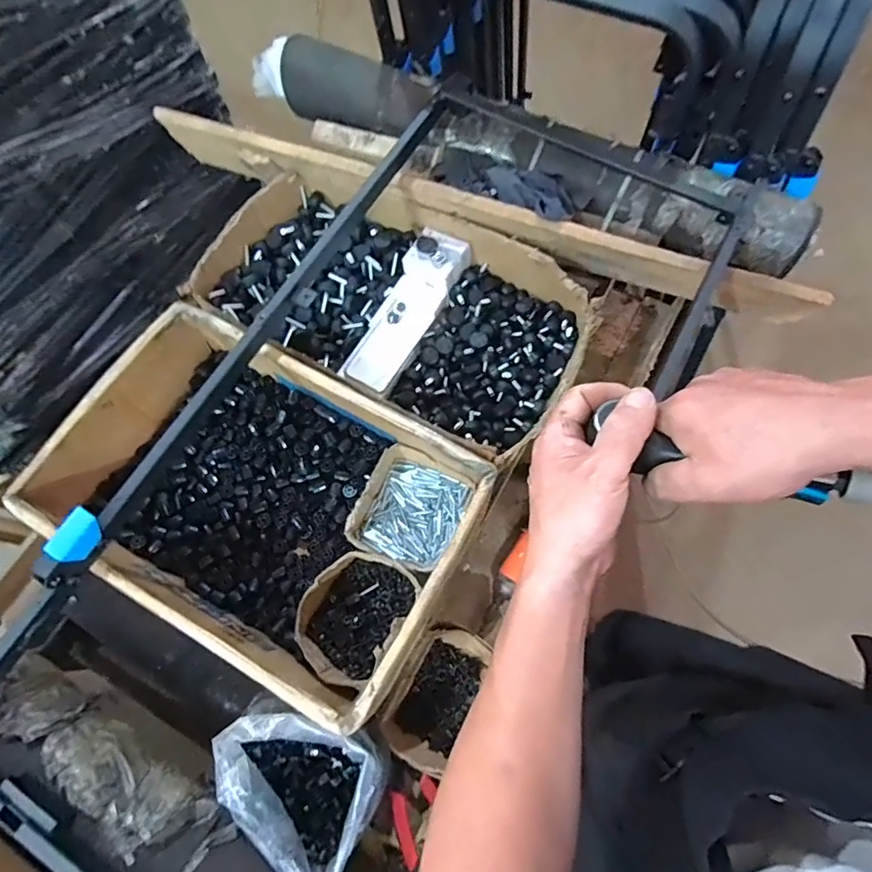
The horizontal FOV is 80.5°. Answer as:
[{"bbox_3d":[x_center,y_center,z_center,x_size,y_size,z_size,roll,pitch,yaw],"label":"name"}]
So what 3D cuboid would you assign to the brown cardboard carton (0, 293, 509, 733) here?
[{"bbox_3d":[-0.225,0.082,0.710,0.521,0.163,0.345,27,73,11],"label":"brown cardboard carton"}]

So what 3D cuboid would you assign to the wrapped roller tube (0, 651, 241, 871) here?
[{"bbox_3d":[-0.502,0.302,0.571,0.617,0.089,0.123,23,72,9],"label":"wrapped roller tube"}]

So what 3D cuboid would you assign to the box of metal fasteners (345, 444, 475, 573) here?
[{"bbox_3d":[-0.038,0.107,0.746,0.138,0.064,0.161,26,73,10],"label":"box of metal fasteners"}]

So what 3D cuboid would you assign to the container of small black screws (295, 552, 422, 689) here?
[{"bbox_3d":[-0.113,0.236,0.705,0.114,0.072,0.158,29,73,11],"label":"container of small black screws"}]

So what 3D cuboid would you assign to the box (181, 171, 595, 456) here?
[{"bbox_3d":[-0.068,-0.201,0.815,0.594,0.117,0.331,21,72,9],"label":"box"}]

